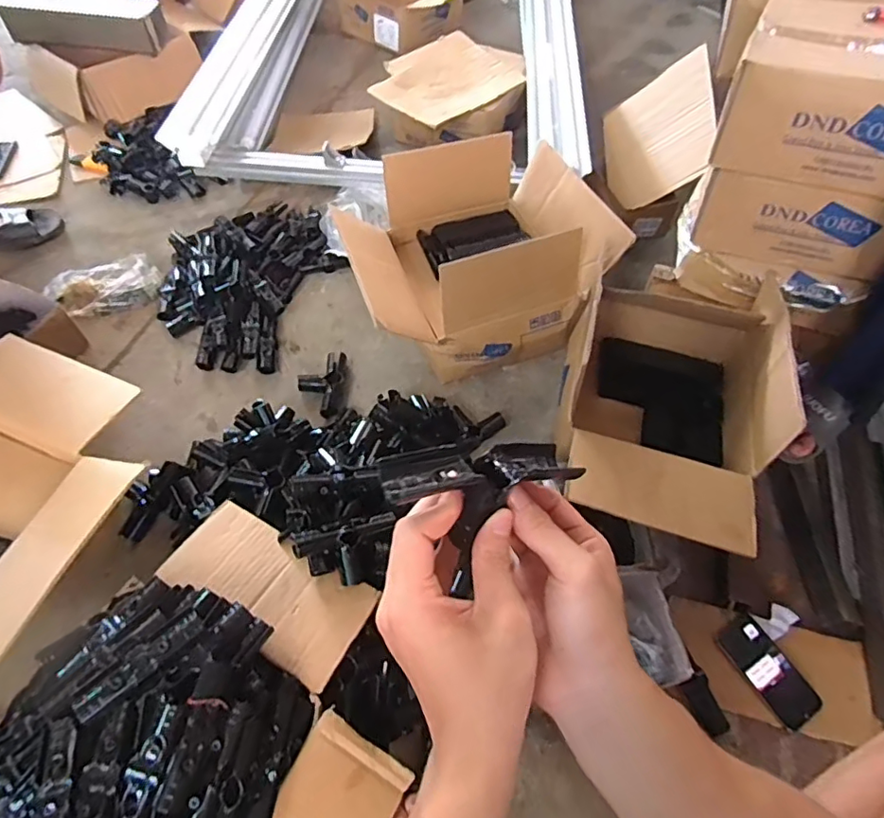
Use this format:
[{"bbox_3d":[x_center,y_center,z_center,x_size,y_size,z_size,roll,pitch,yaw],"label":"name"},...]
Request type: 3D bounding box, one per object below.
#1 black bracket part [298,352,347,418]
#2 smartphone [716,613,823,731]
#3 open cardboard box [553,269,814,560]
[{"bbox_3d":[-0.221,-0.049,1.044,0.086,0.033,0.142,8,56,2],"label":"black bracket part"},{"bbox_3d":[0.458,0.364,0.785,0.074,0.013,0.146,-28,62,-20],"label":"smartphone"},{"bbox_3d":[0.349,-0.017,0.895,0.291,0.245,0.484,13,56,6],"label":"open cardboard box"}]

